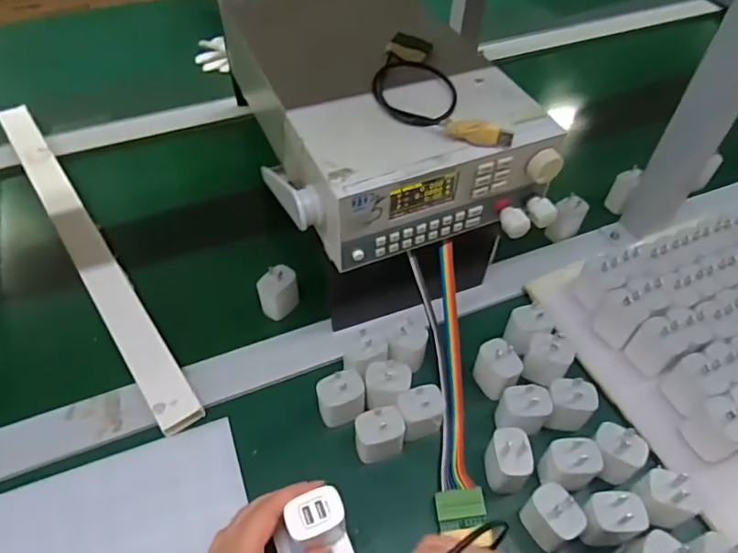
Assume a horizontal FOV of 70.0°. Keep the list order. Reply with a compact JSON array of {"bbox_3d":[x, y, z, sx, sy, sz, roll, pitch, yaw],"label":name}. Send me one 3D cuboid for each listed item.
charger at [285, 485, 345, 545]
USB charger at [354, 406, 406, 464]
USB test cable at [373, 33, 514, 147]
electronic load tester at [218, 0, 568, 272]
[{"bbox_3d":[-0.038,0.181,0.391,0.040,0.045,0.028,-17,53,-13],"label":"charger"},{"bbox_3d":[0.010,0.138,0.461,0.042,0.051,0.028,-9,52,-8],"label":"USB charger"},{"bbox_3d":[0.048,-0.168,0.472,0.083,0.016,0.178,-14,53,-12],"label":"USB test cable"},{"bbox_3d":[0.003,-0.183,0.549,0.231,0.109,0.352,-16,53,-13],"label":"electronic load tester"}]

